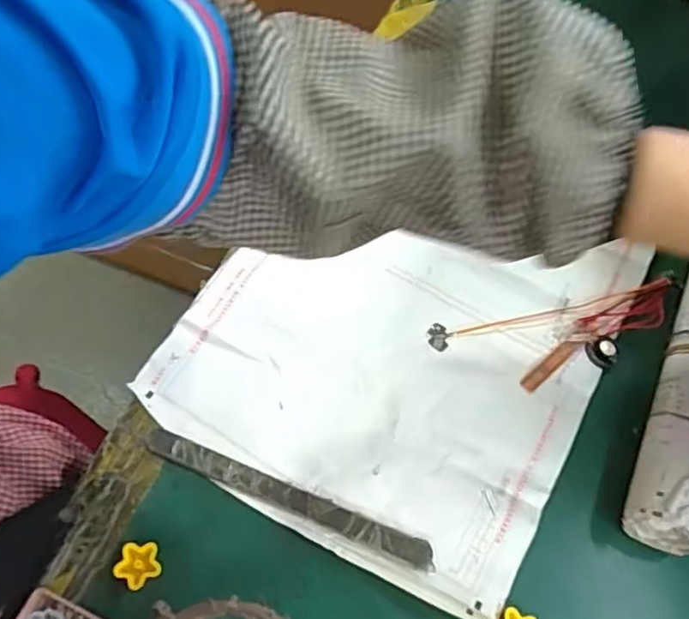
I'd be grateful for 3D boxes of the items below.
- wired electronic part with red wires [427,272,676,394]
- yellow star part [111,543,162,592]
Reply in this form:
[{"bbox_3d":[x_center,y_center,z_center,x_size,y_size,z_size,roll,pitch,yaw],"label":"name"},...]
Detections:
[{"bbox_3d":[0.172,0.019,0.474,0.205,0.018,0.063,-10,63,-10],"label":"wired electronic part with red wires"},{"bbox_3d":[-0.127,0.158,0.381,0.027,0.014,0.025,-33,69,-20],"label":"yellow star part"}]

